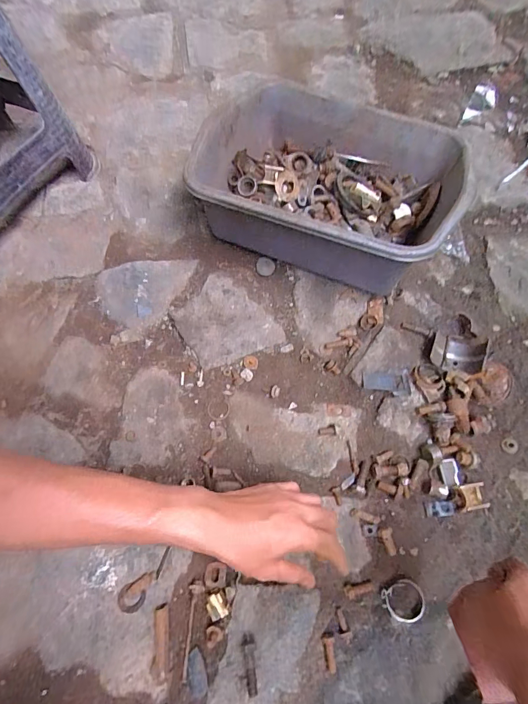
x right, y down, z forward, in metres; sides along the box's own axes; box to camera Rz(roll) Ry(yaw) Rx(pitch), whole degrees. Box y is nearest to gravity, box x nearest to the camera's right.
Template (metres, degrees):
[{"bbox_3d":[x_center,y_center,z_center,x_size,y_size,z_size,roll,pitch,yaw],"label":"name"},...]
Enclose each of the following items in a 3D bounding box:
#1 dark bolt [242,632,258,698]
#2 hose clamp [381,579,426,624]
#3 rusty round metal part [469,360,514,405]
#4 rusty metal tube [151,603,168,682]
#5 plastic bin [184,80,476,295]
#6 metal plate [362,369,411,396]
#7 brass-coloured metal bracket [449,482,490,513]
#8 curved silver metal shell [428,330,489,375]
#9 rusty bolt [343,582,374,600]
[{"bbox_3d":[-0.013,0.307,0.366,0.013,0.014,0.046,-7,68,-3],"label":"dark bolt"},{"bbox_3d":[0.147,0.262,0.392,0.044,0.006,0.037,-8,68,-3],"label":"hose clamp"},{"bbox_3d":[0.290,0.044,0.477,0.057,0.019,0.043,-35,72,-13],"label":"rusty round metal part"},{"bbox_3d":[-0.104,0.291,0.375,0.014,0.010,0.063,-1,68,0],"label":"rusty metal tube"},{"bbox_3d":[0.085,-0.234,0.528,0.333,0.136,0.260,22,70,9],"label":"plastic bin"},{"bbox_3d":[0.158,0.040,0.482,0.058,0.004,0.033,-1,68,0],"label":"metal plate"},{"bbox_3d":[0.236,0.168,0.431,0.041,0.018,0.028,-8,68,-3],"label":"brass-coloured metal bracket"},{"bbox_3d":[0.259,-0.001,0.499,0.062,0.020,0.054,17,69,7],"label":"curved silver metal shell"},{"bbox_3d":[0.101,0.252,0.395,0.032,0.007,0.013,-6,68,-2],"label":"rusty bolt"}]

